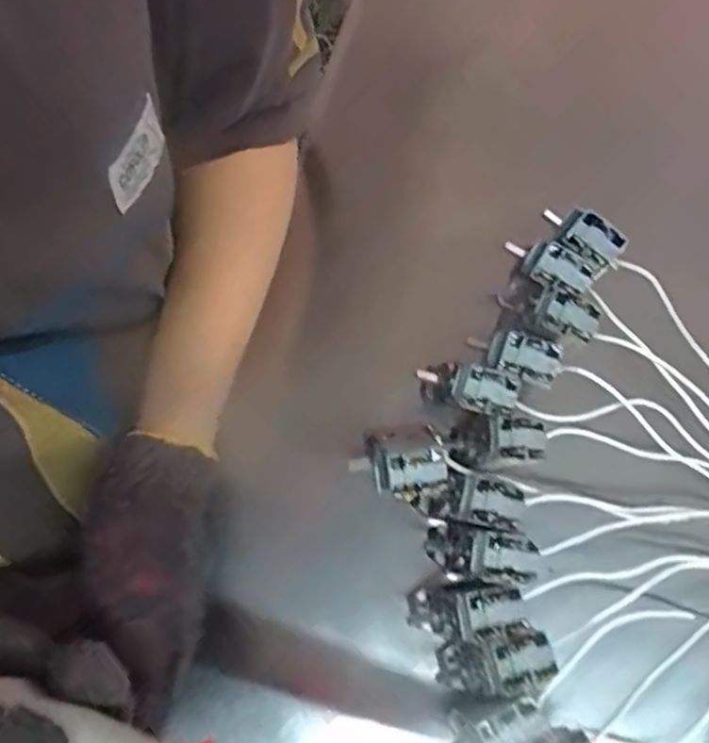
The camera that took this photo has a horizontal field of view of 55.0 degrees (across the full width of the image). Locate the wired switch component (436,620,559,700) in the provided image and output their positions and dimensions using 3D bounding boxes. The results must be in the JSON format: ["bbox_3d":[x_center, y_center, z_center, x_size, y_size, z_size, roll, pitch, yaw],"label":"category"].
[{"bbox_3d":[0.064,0.144,0.337,0.029,0.069,0.029,-10,69,-29],"label":"wired switch component"}]

